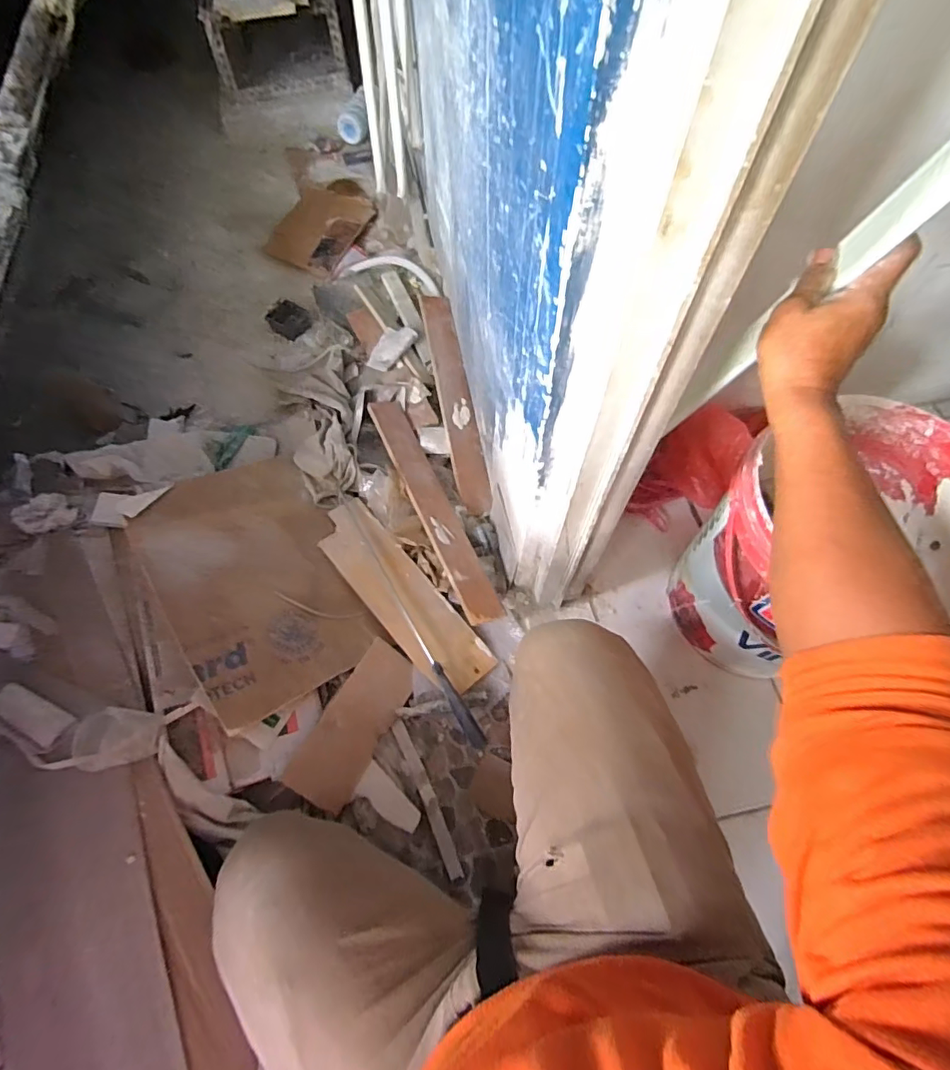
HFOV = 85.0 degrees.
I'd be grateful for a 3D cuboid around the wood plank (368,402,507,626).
[{"bbox_3d":[-0.080,-0.062,0.942,0.062,0.021,0.492,-23,66,-10],"label":"wood plank"}]

